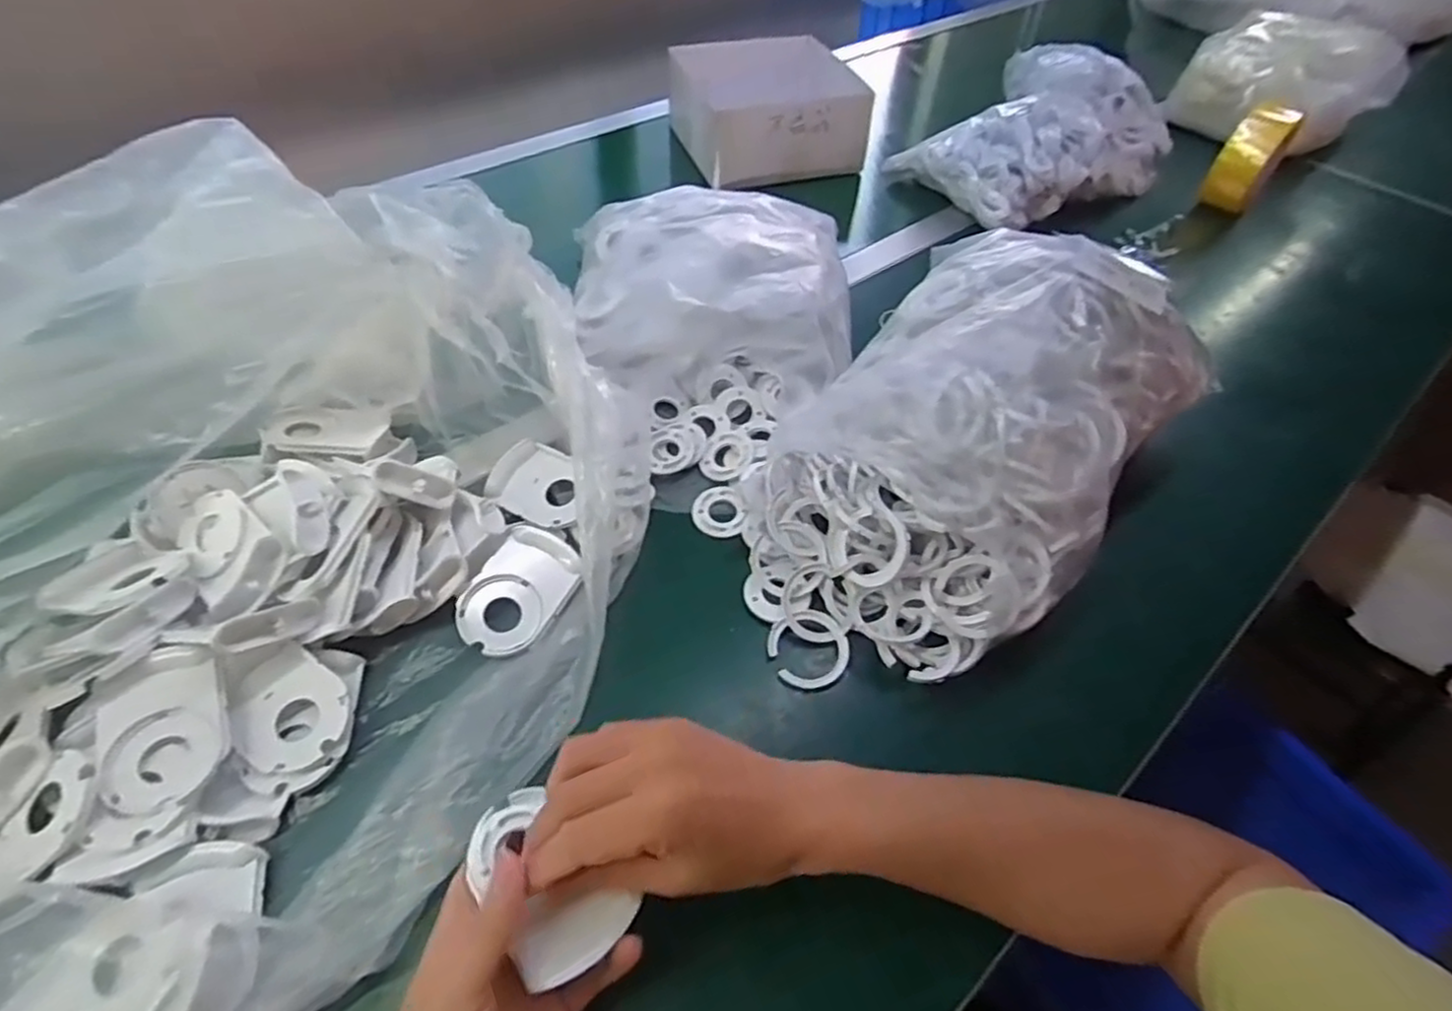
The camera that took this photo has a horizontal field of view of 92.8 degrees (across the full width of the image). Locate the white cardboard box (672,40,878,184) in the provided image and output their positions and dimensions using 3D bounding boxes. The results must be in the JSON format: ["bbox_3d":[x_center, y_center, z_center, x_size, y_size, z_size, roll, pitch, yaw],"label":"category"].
[{"bbox_3d":[0.052,-0.504,0.886,0.207,0.090,0.203,-15,53,-14],"label":"white cardboard box"}]

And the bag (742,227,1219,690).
[{"bbox_3d":[0.171,-0.050,0.491,0.222,0.138,0.369,34,57,23],"label":"bag"}]

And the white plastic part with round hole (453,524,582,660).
[{"bbox_3d":[-0.136,0.054,0.451,0.057,0.023,0.082,24,54,16],"label":"white plastic part with round hole"}]

